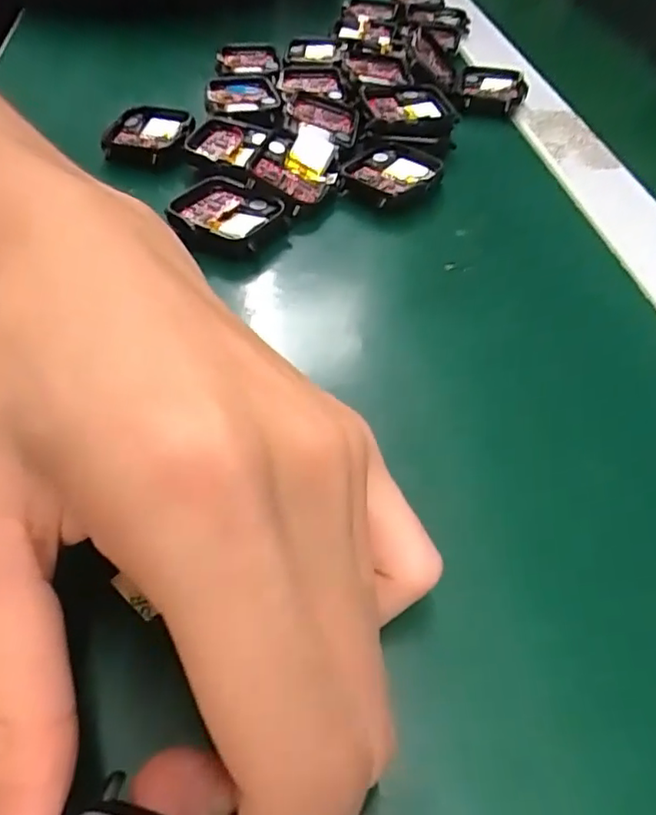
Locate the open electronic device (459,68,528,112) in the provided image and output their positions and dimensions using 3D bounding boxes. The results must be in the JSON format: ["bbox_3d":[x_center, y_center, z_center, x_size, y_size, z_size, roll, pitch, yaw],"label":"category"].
[{"bbox_3d":[0.095,-0.183,0.337,0.037,0.008,0.040,12,50,6],"label":"open electronic device"}]

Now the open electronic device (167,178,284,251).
[{"bbox_3d":[-0.043,-0.084,0.250,0.048,0.007,0.031,27,53,18],"label":"open electronic device"}]

